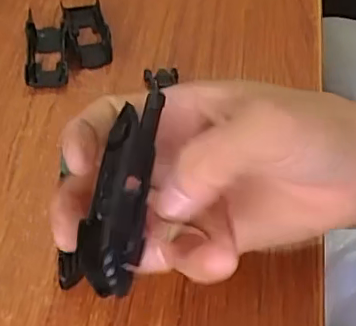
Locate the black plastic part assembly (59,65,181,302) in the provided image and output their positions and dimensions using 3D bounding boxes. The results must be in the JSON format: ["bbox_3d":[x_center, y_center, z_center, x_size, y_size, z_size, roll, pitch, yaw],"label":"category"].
[{"bbox_3d":[-0.020,0.004,0.200,0.024,0.012,0.081,12,74,3],"label":"black plastic part assembly"}]

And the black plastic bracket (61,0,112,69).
[{"bbox_3d":[-0.055,-0.081,0.354,0.024,0.015,0.053,-8,55,-12],"label":"black plastic bracket"}]

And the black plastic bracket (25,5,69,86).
[{"bbox_3d":[-0.077,-0.068,0.341,0.023,0.017,0.053,-4,54,-9],"label":"black plastic bracket"}]

